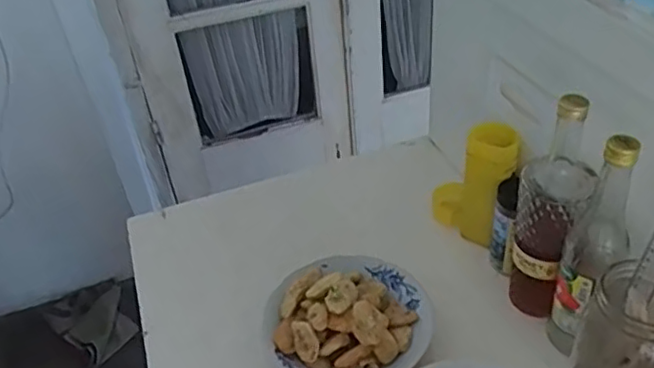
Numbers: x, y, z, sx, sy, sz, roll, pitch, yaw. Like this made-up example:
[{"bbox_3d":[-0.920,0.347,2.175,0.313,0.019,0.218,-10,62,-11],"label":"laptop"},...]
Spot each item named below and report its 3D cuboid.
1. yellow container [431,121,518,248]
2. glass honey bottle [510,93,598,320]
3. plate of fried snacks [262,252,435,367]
[{"bbox_3d":[0.190,-0.007,0.825,0.050,0.173,0.119,-27,42,-24],"label":"yellow container"},{"bbox_3d":[0.245,0.032,0.673,0.068,0.267,0.074,11,41,21],"label":"glass honey bottle"},{"bbox_3d":[0.021,0.149,0.724,0.194,0.069,0.182,-4,38,3],"label":"plate of fried snacks"}]

